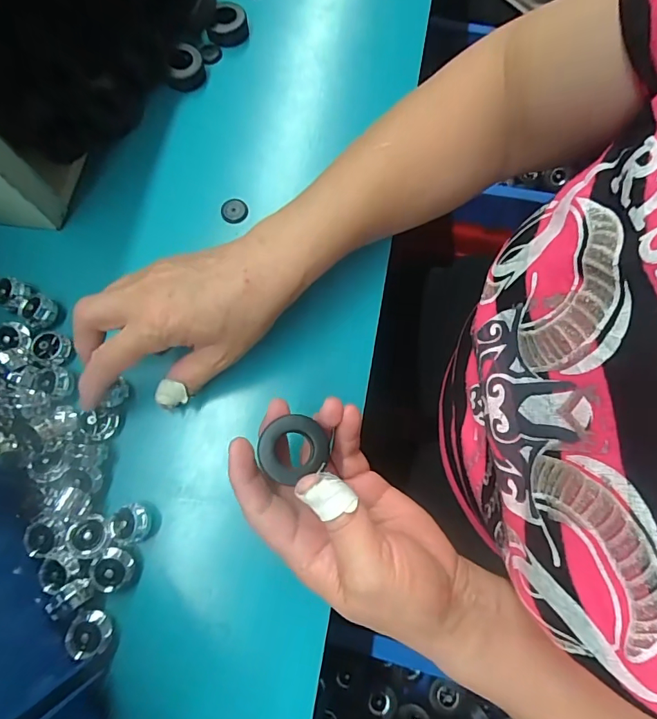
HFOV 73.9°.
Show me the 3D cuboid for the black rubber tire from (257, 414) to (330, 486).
[{"bbox_3d":[-0.019,0.047,0.234,0.035,0.008,0.034,9,76,2],"label":"black rubber tire"}]

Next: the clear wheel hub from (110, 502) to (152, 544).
[{"bbox_3d":[-0.124,0.105,0.279,0.020,0.021,0.021,0,76,0],"label":"clear wheel hub"}]

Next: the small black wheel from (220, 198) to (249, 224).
[{"bbox_3d":[-0.077,-0.121,0.356,0.022,0.004,0.020,0,76,0],"label":"small black wheel"}]

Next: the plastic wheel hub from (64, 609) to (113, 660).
[{"bbox_3d":[-0.140,0.161,0.254,0.021,0.014,0.024,24,77,6],"label":"plastic wheel hub"}]

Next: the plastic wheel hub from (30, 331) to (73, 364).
[{"bbox_3d":[-0.199,-0.009,0.314,0.023,0.011,0.022,14,76,3],"label":"plastic wheel hub"}]

